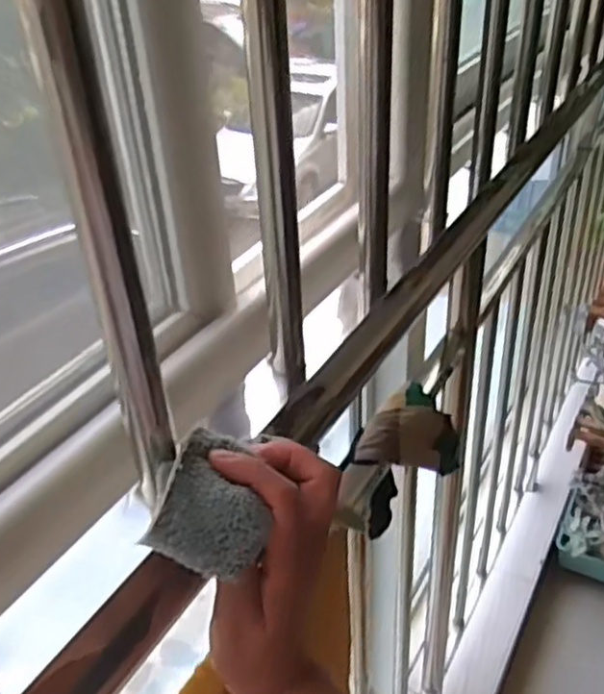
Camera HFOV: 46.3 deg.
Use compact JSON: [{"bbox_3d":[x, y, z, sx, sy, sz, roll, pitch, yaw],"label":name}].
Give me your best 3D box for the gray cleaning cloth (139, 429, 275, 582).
[{"bbox_3d":[-0.040,0.073,0.342,0.052,0.013,0.070,26,50,-9],"label":"gray cleaning cloth"}]

